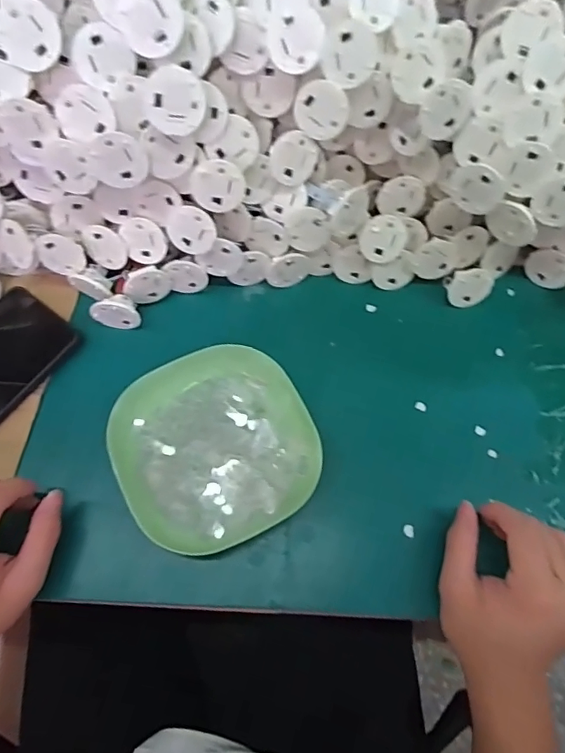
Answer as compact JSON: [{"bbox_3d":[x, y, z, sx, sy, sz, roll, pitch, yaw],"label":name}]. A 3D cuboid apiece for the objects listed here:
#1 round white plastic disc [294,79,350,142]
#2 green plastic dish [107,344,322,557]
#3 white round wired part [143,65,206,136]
[{"bbox_3d":[0.028,-0.188,0.361,0.037,0.038,0.004,27,47,-9],"label":"round white plastic disc"},{"bbox_3d":[-0.051,0.052,0.387,0.136,0.029,0.141,-23,69,-12],"label":"green plastic dish"},{"bbox_3d":[-0.069,-0.176,0.327,0.037,0.039,0.006,3,29,-22],"label":"white round wired part"}]

